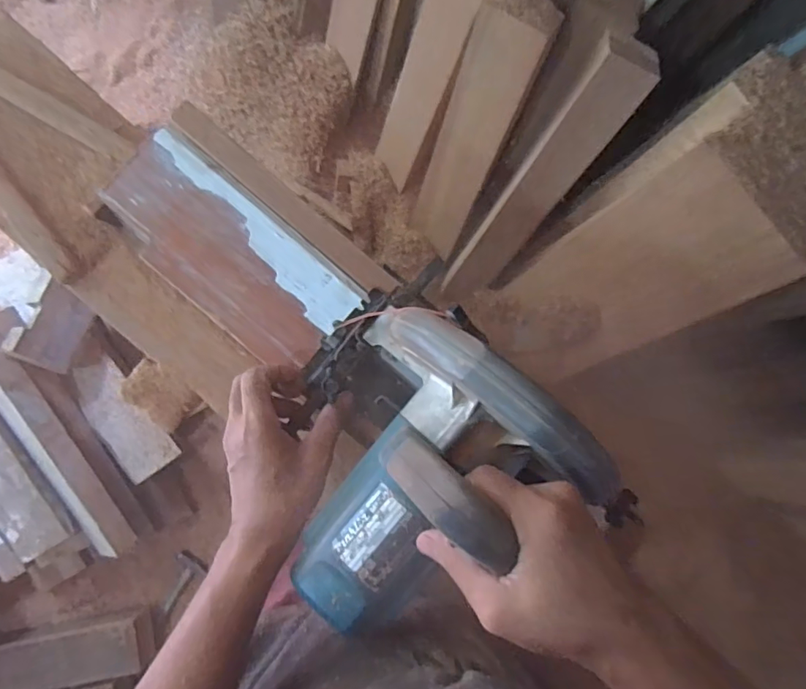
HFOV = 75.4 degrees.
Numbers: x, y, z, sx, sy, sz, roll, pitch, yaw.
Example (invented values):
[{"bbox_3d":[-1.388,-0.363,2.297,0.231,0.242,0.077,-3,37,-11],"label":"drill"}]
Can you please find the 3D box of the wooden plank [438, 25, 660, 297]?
[{"bbox_3d":[0.212,-0.248,0.888,0.090,0.530,0.037,32,50,-2],"label":"wooden plank"}]

